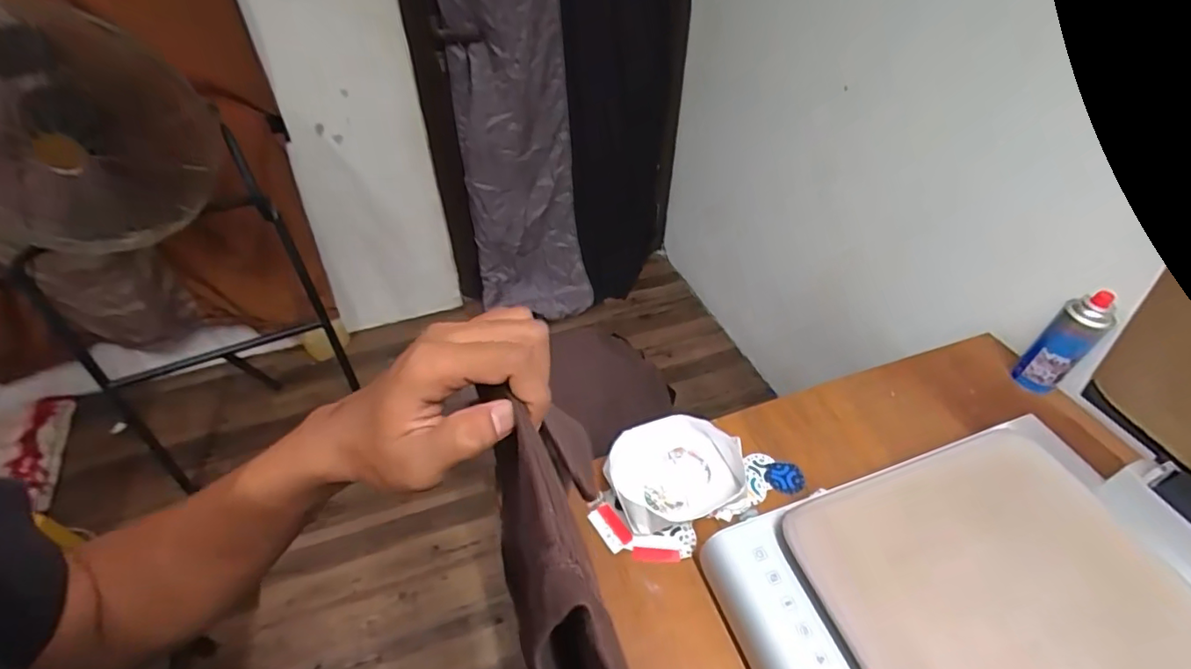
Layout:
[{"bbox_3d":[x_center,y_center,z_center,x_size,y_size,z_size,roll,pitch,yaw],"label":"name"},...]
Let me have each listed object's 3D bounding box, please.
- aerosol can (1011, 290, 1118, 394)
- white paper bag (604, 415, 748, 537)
[{"bbox_3d":[0.744,0.017,0.883,0.048,0.182,0.063,-29,53,-24],"label":"aerosol can"},{"bbox_3d":[0.119,0.203,0.816,0.203,0.057,0.160,-17,49,-14],"label":"white paper bag"}]

